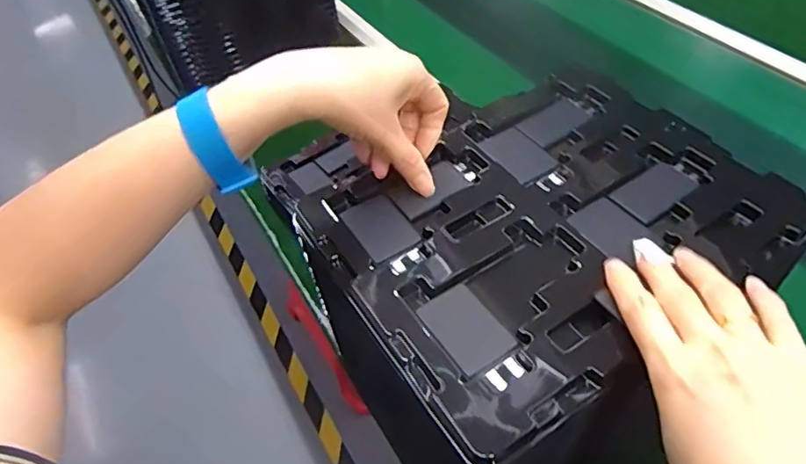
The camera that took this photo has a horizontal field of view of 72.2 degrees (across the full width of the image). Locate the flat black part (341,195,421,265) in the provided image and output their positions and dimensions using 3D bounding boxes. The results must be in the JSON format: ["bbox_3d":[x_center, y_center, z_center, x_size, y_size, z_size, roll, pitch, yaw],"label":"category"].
[{"bbox_3d":[-0.016,-0.003,0.375,0.037,0.004,0.054,-28,52,-17],"label":"flat black part"}]

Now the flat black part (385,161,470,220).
[{"bbox_3d":[0.020,-0.032,0.393,0.057,0.006,0.034,-31,53,-20],"label":"flat black part"}]

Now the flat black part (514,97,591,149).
[{"bbox_3d":[0.118,-0.086,0.430,0.054,0.004,0.034,-30,53,-19],"label":"flat black part"}]

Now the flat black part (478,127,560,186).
[{"bbox_3d":[0.085,-0.057,0.404,0.035,0.004,0.053,-27,52,-17],"label":"flat black part"}]

